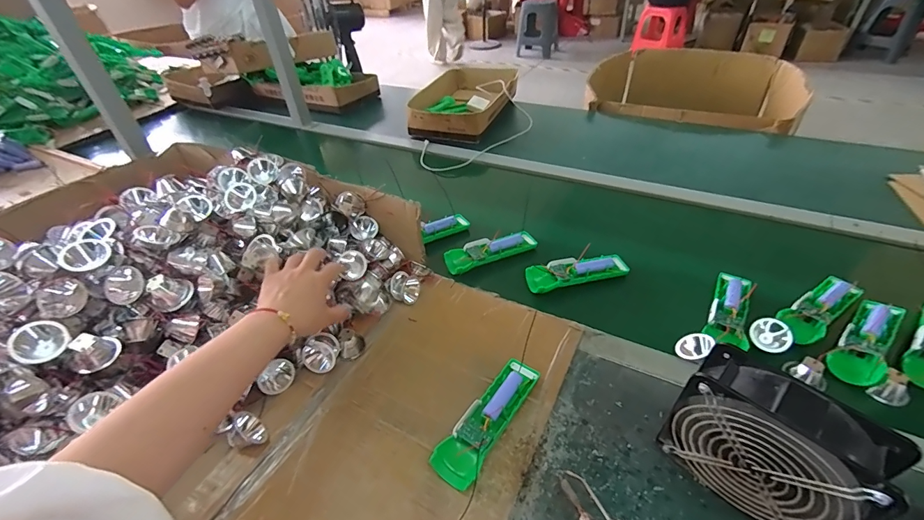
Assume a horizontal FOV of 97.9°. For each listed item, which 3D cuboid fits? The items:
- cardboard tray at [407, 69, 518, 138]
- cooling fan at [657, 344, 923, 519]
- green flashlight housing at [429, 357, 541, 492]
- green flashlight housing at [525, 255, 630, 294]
[{"bbox_3d":[0.010,-0.464,1.151,0.248,0.079,0.382,10,44,16],"label":"cardboard tray"},{"bbox_3d":[0.277,0.173,0.374,0.062,0.151,0.146,-34,50,-31],"label":"cooling fan"},{"bbox_3d":[0.030,0.184,0.467,0.047,0.028,0.162,24,48,27],"label":"green flashlight housing"},{"bbox_3d":[0.186,0.017,0.646,0.163,0.021,0.051,-9,42,-7],"label":"green flashlight housing"}]

